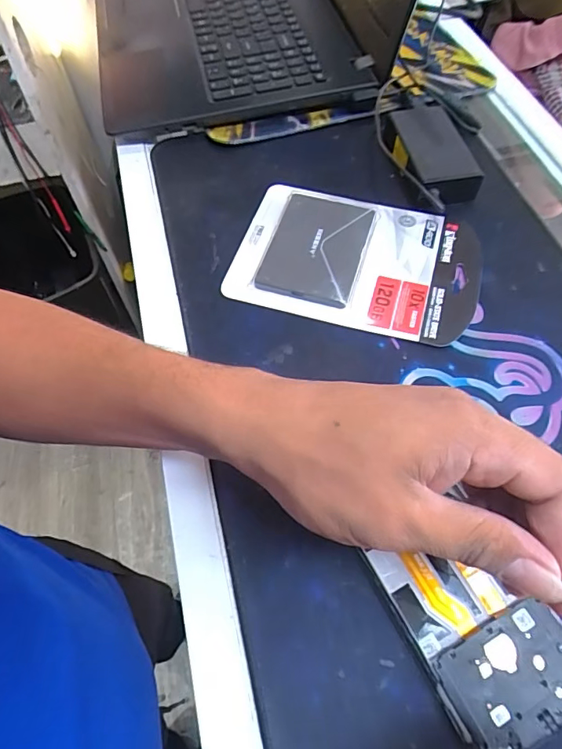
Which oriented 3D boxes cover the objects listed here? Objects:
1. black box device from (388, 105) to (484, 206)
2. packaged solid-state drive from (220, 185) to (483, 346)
[{"bbox_3d":[0.128,-0.192,0.406,0.052,0.026,0.107,-10,60,-3],"label":"black box device"},{"bbox_3d":[0.057,-0.090,0.358,0.176,0.008,0.124,15,62,11],"label":"packaged solid-state drive"}]

